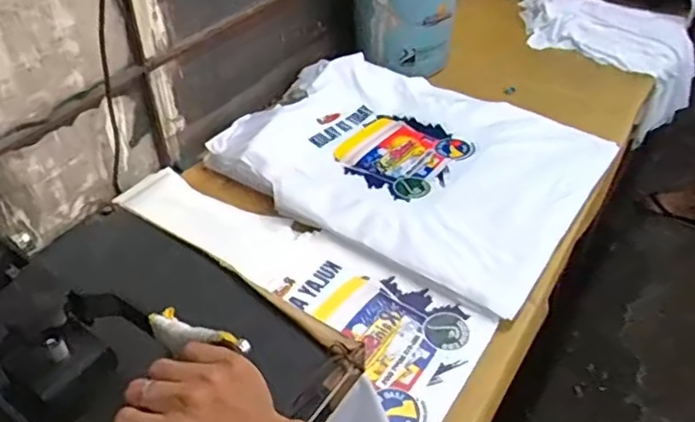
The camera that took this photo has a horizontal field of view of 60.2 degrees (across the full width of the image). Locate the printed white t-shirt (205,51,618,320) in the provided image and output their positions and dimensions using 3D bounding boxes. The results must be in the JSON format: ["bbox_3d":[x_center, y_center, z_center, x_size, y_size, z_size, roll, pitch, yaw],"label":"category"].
[{"bbox_3d":[0.133,-0.125,1.242,0.699,0.056,0.537,28,48,27],"label":"printed white t-shirt"}]

